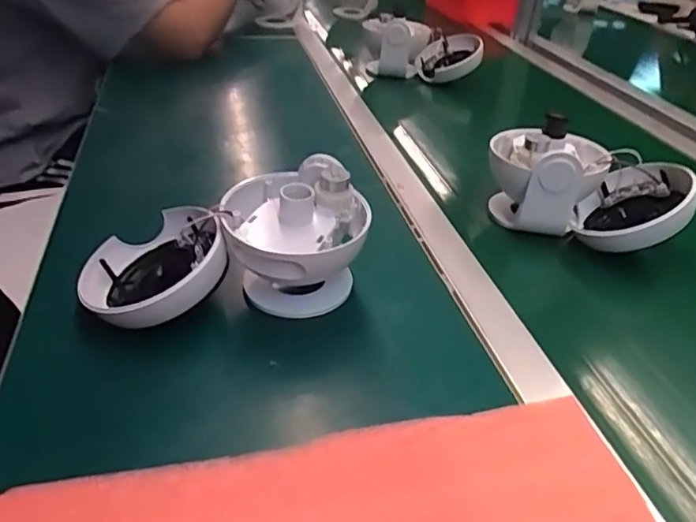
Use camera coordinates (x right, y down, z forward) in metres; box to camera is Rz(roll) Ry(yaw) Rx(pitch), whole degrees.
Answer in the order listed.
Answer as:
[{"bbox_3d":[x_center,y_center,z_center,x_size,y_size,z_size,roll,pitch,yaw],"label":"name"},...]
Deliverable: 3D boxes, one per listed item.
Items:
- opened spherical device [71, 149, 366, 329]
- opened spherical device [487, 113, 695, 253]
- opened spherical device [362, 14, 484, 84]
[{"bbox_3d":[-0.099,-0.001,0.465,0.218,0.122,0.108,-5,35,-10],"label":"opened spherical device"},{"bbox_3d":[0.236,-0.075,0.576,0.190,0.102,0.107,16,37,19],"label":"opened spherical device"},{"bbox_3d":[0.127,-0.365,0.982,0.192,0.097,0.092,10,33,1],"label":"opened spherical device"}]

